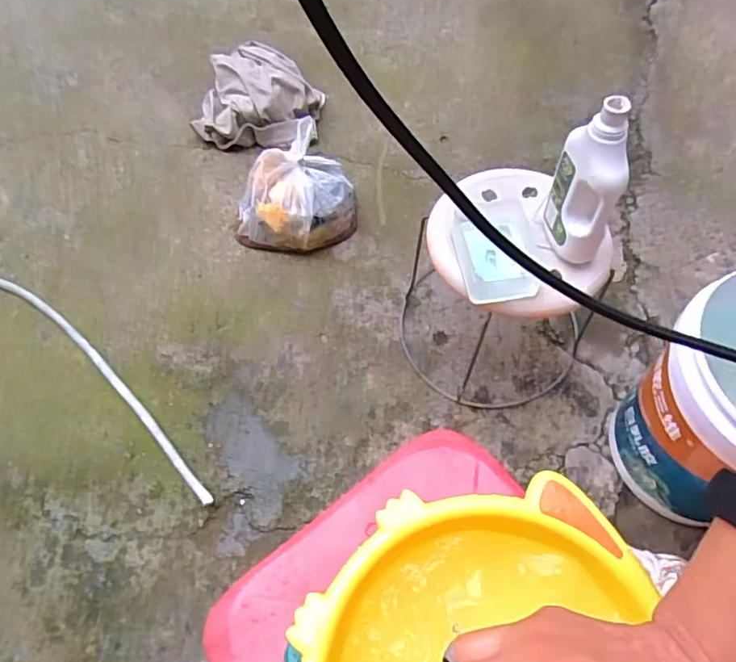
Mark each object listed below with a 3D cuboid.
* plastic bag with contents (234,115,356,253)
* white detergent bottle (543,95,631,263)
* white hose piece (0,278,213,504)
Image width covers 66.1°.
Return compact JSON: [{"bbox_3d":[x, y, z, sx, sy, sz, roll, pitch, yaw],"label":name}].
[{"bbox_3d":[-0.162,-0.318,1.263,0.264,0.127,0.284,0,60,-1],"label":"plastic bag with contents"},{"bbox_3d":[0.299,-0.201,0.756,0.055,0.229,0.096,-9,61,-6],"label":"white detergent bottle"},{"bbox_3d":[-0.560,0.058,1.101,0.776,0.014,0.077,35,65,18],"label":"white hose piece"}]

